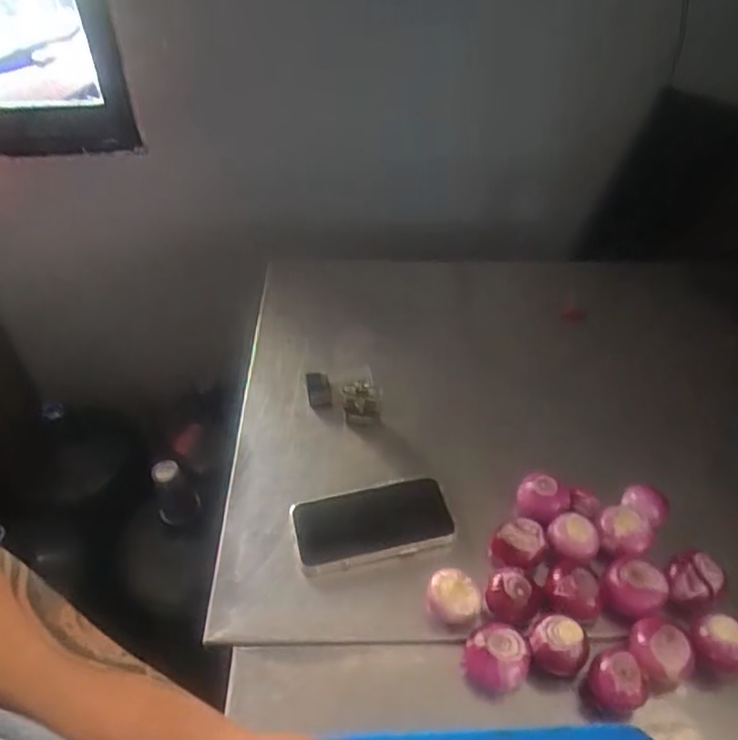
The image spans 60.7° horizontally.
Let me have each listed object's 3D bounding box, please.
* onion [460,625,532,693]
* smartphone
[{"bbox_3d":[0.111,0.251,0.549,0.054,0.044,0.047,16,47,16],"label":"onion"},{"bbox_3d":[0.004,0.158,0.656,0.162,0.017,0.085,-9,45,-10],"label":"smartphone"}]

